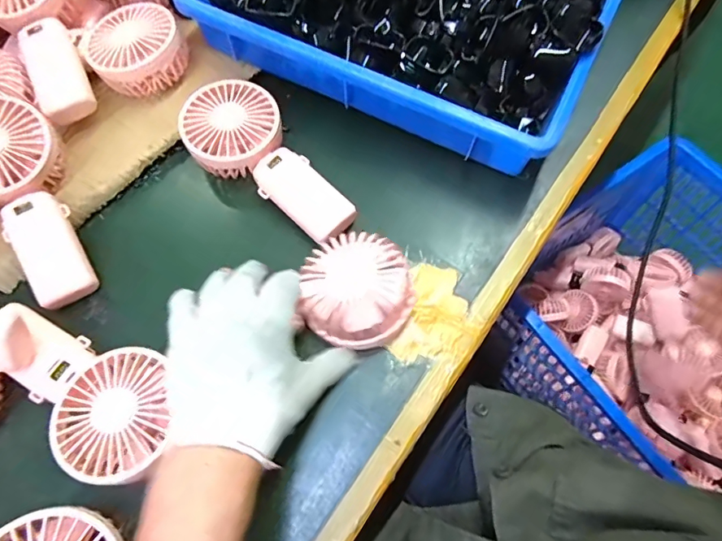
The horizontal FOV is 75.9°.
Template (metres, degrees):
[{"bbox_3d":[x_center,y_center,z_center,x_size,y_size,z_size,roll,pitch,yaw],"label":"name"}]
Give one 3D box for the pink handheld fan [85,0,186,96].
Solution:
[{"bbox_3d":[-0.213,-0.210,0.444,0.087,0.038,0.081,-1,65,1],"label":"pink handheld fan"}]

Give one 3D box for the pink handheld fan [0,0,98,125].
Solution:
[{"bbox_3d":[-0.291,-0.220,0.423,0.079,0.039,0.183,-19,86,-7],"label":"pink handheld fan"}]

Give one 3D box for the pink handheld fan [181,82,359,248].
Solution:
[{"bbox_3d":[-0.083,-0.096,0.408,0.086,0.034,0.184,-41,71,-16],"label":"pink handheld fan"}]

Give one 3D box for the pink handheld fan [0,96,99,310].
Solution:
[{"bbox_3d":[-0.276,-0.059,0.379,0.081,0.040,0.185,-28,86,-11],"label":"pink handheld fan"}]

